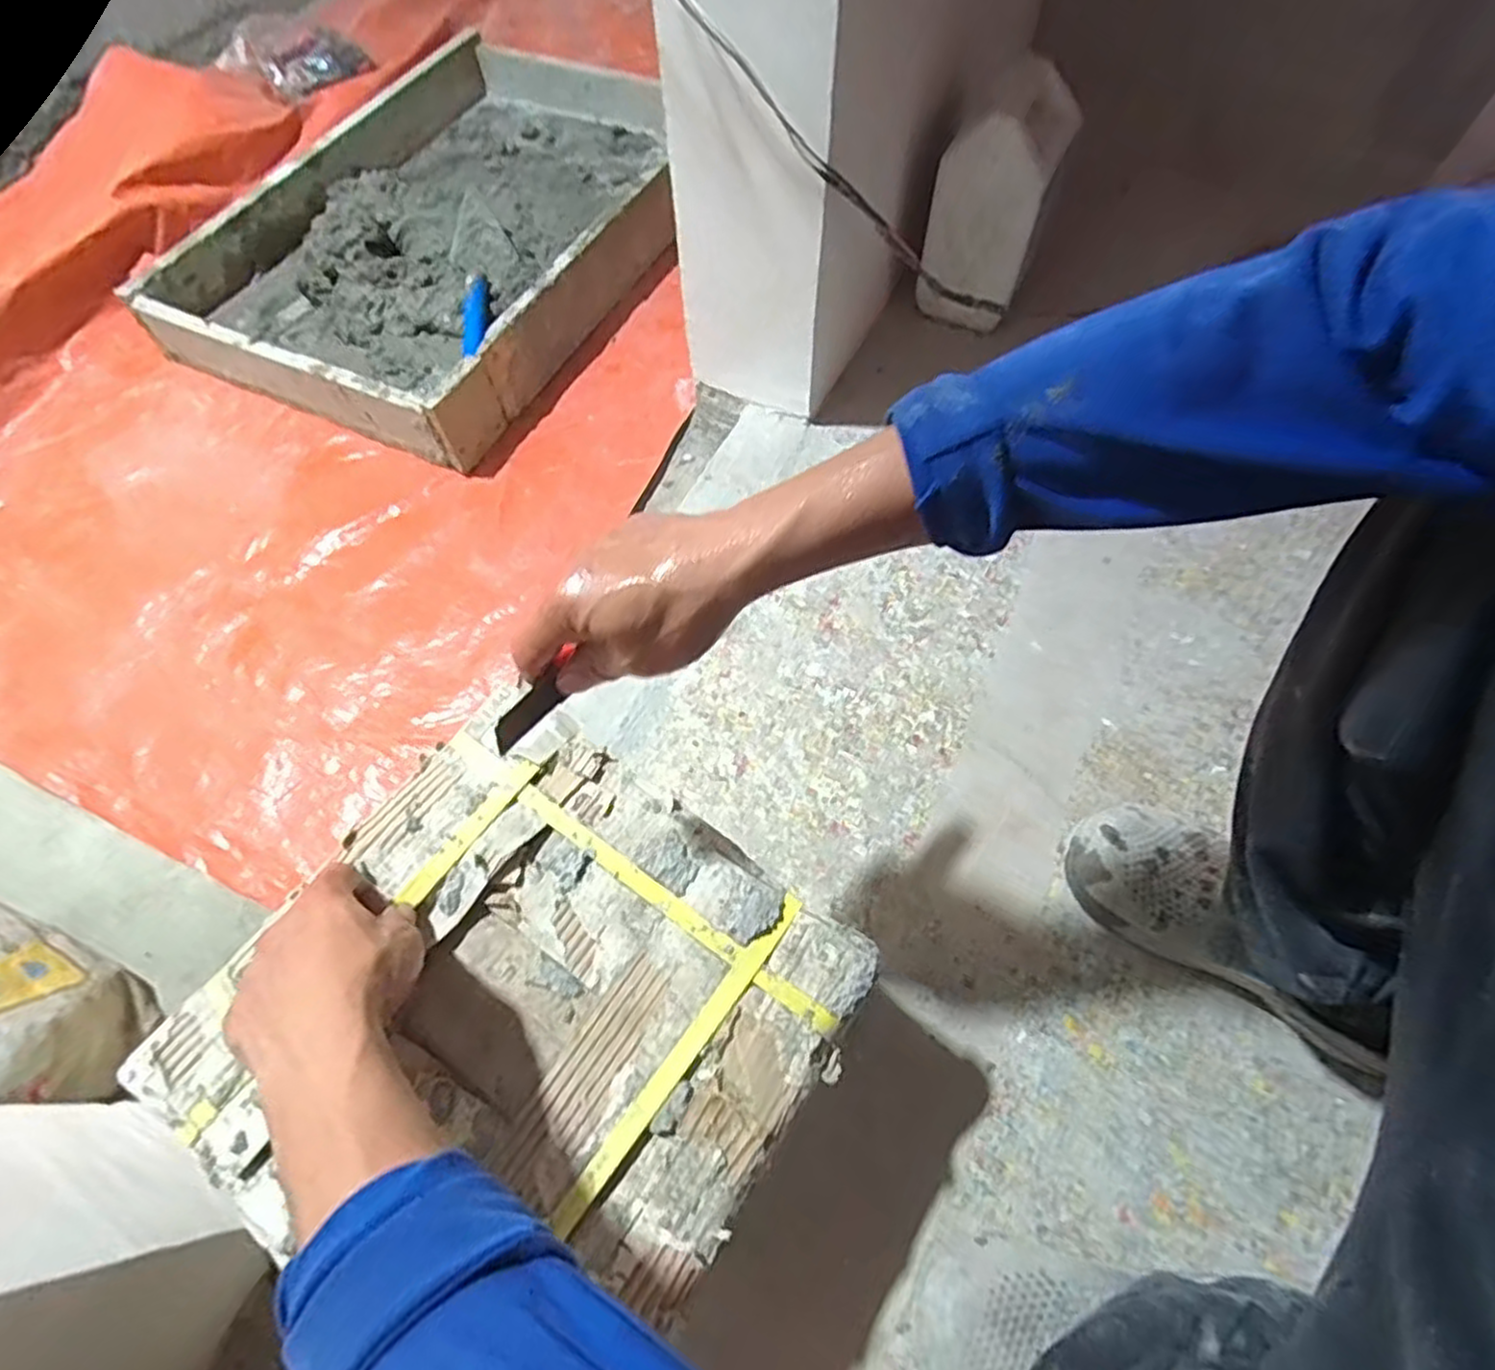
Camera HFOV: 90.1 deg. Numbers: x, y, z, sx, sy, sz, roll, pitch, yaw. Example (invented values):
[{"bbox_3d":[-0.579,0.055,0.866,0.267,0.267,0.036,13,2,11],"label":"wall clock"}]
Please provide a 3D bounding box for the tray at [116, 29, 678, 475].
[{"bbox_3d":[-0.402,-0.665,1.075,0.543,0.110,0.752,25,65,14],"label":"tray"}]

